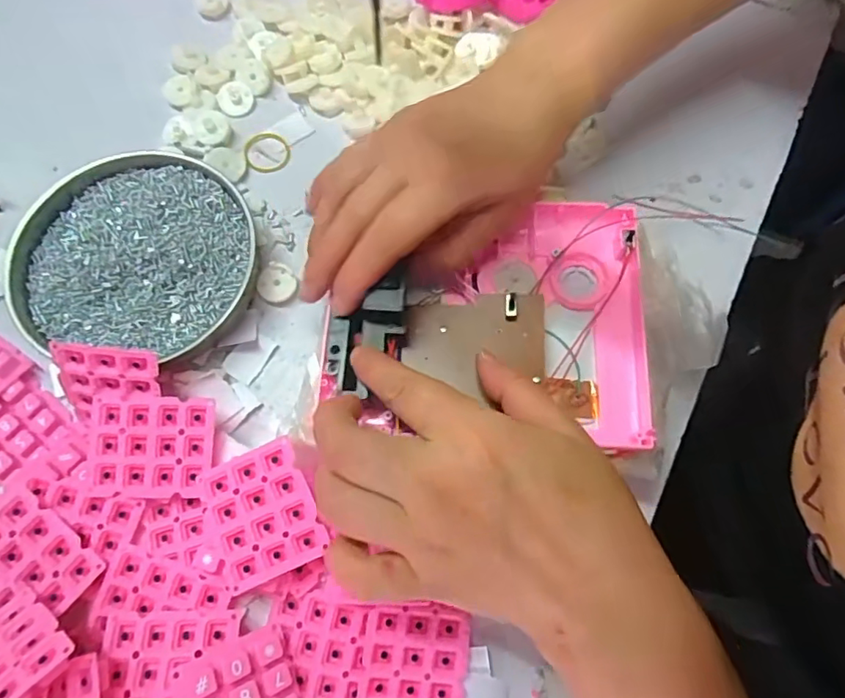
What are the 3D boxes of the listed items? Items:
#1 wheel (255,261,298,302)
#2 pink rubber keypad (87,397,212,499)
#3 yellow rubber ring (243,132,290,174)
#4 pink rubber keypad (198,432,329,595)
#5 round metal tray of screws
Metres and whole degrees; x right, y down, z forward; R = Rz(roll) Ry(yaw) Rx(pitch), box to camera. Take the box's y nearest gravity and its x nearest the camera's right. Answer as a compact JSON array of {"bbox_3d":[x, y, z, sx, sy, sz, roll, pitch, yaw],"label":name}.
[{"bbox_3d":[-0.088,-0.040,0.331,0.022,0.008,0.022,0,72,-1],"label":"wheel"},{"bbox_3d":[-0.138,0.050,0.282,0.058,0.004,0.049,1,83,-7],"label":"pink rubber keypad"},{"bbox_3d":[-0.103,-0.130,0.364,0.028,0.007,0.030,2,77,-8],"label":"yellow rubber ring"},{"bbox_3d":[-0.078,0.079,0.266,0.049,0.004,0.058,-24,76,-4],"label":"pink rubber keypad"},{"bbox_3d":[-0.169,-0.055,0.325,0.132,0.018,0.123,0,72,-1],"label":"round metal tray of screws"}]

